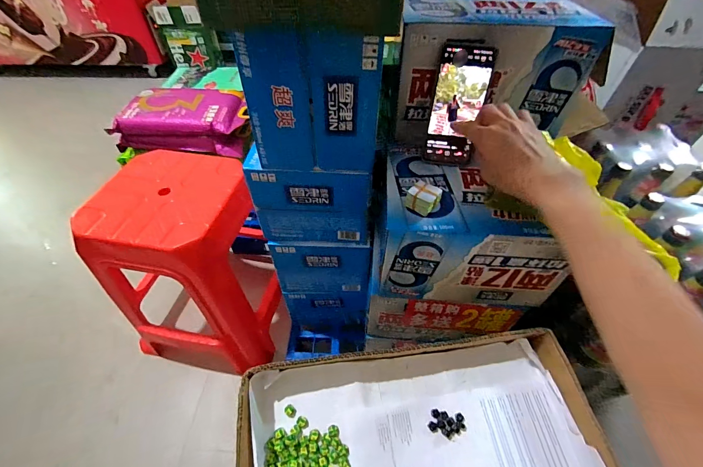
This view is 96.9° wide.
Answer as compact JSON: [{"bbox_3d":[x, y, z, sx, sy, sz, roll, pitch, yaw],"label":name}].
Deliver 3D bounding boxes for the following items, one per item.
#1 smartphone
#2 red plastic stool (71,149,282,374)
[{"bbox_3d":[0.154,-0.186,0.457,0.076,0.165,0.017,15,29,13],"label":"smartphone"},{"bbox_3d":[-0.385,0.073,0.790,0.362,0.425,0.327,6,48,6],"label":"red plastic stool"}]

